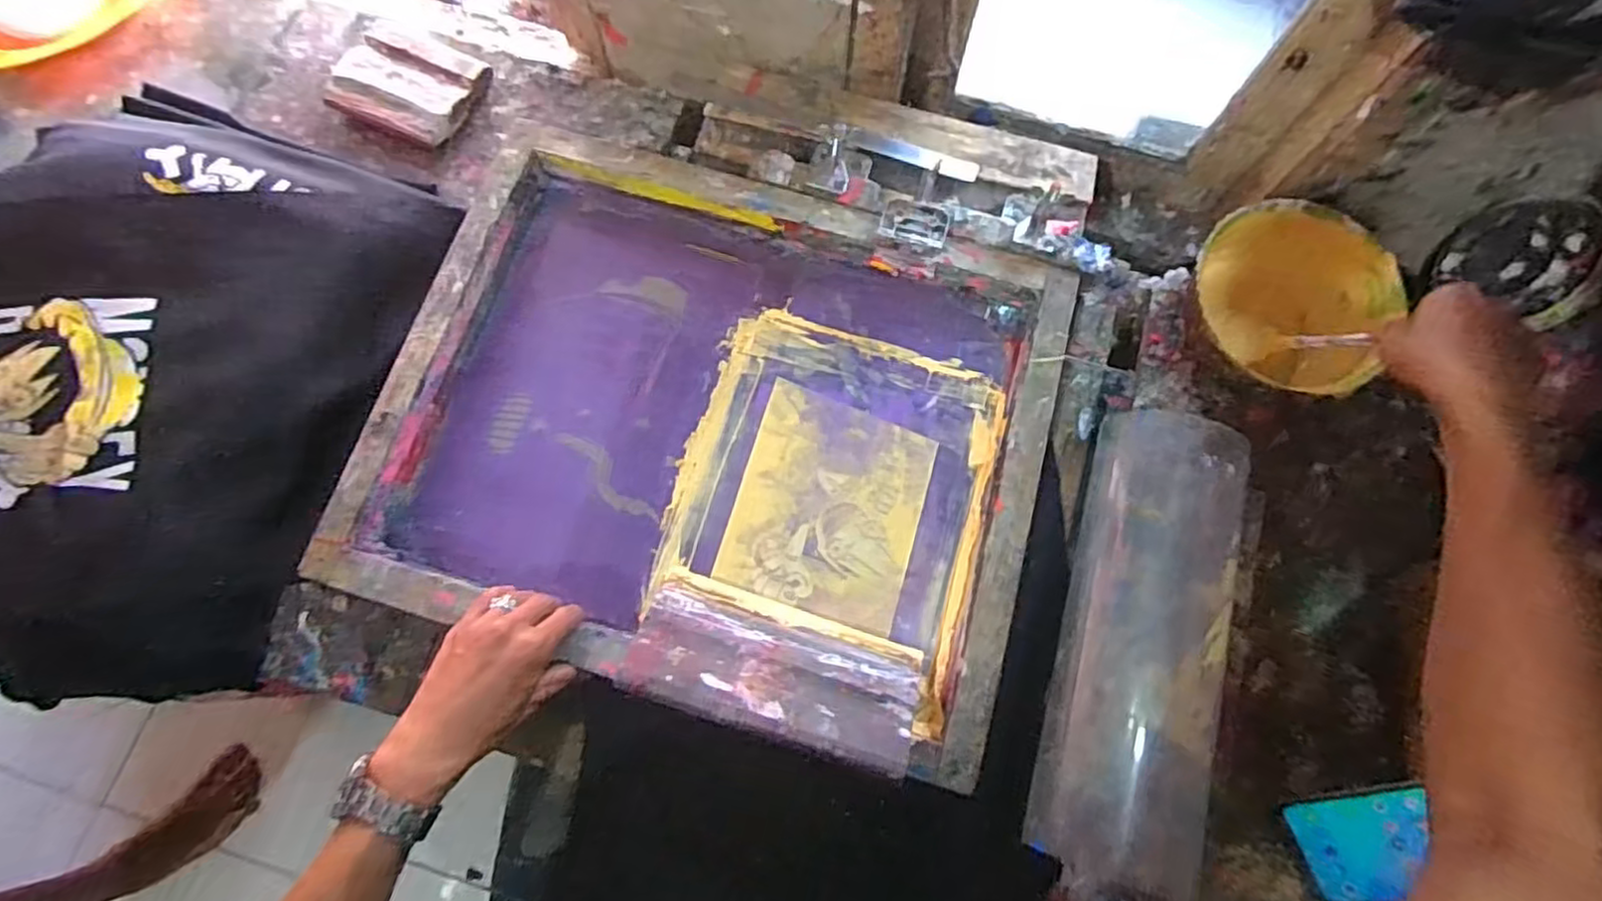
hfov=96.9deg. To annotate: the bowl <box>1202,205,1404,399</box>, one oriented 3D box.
[{"bbox_3d":[0.425,-0.132,0.626,0.162,0.092,0.132,39,76,10],"label":"bowl"}]

